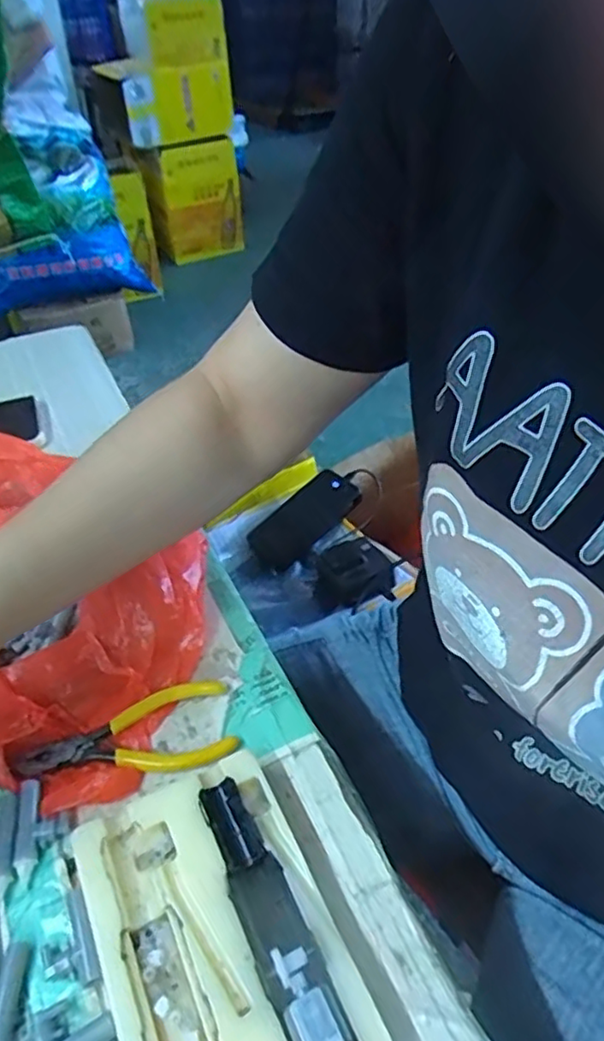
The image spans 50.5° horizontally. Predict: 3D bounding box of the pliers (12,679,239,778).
[{"bbox_3d":[-0.093,0.115,0.339,0.109,0.008,0.049,-10,44,-11],"label":"pliers"}]

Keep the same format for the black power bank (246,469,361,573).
[{"bbox_3d":[0.003,-0.002,0.862,0.157,0.068,0.018,-41,12,-6],"label":"black power bank"}]

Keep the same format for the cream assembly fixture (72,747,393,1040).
[{"bbox_3d":[-0.035,0.172,0.262,0.089,0.028,0.137,-19,47,-21],"label":"cream assembly fixture"}]

